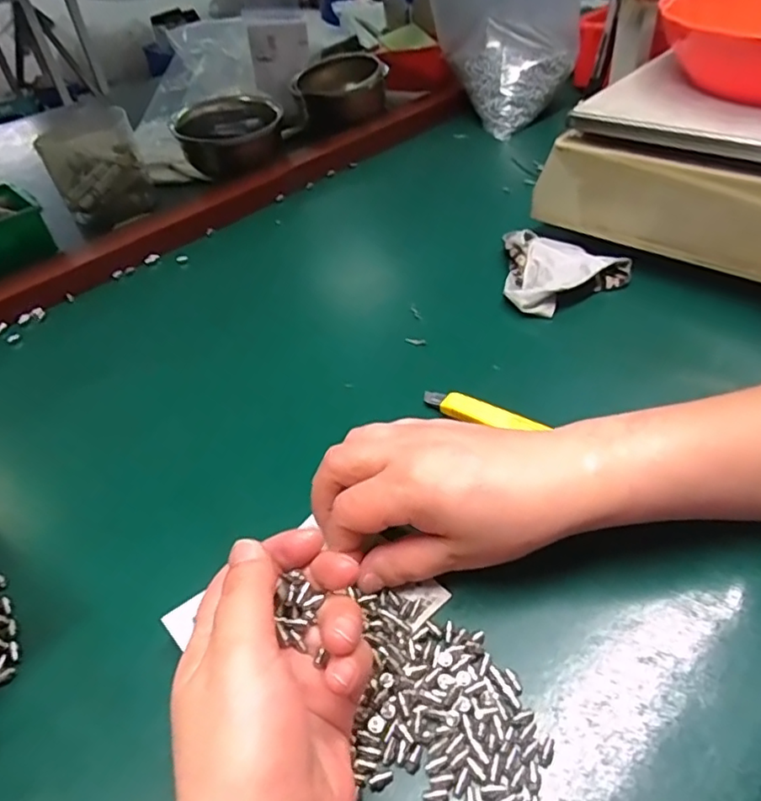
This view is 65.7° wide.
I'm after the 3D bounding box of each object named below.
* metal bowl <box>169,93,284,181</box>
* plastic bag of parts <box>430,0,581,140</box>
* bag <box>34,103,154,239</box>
[{"bbox_3d":[-0.175,-0.311,0.689,0.116,0.056,0.116,-14,43,-6],"label":"metal bowl"},{"bbox_3d":[0.142,-0.434,0.680,0.105,0.185,0.168,-36,50,-27],"label":"plastic bag of parts"},{"bbox_3d":[-0.311,-0.252,0.651,0.097,0.098,0.075,-24,45,-17],"label":"bag"}]

